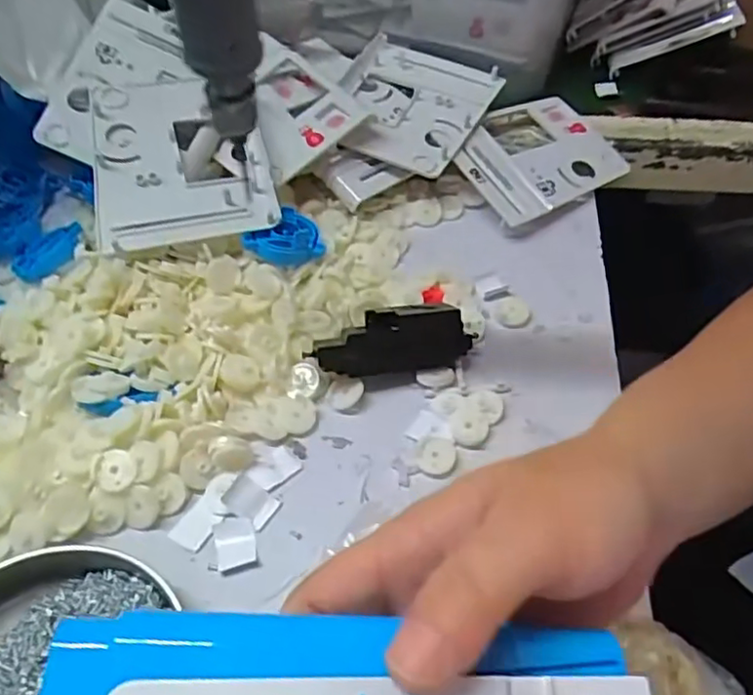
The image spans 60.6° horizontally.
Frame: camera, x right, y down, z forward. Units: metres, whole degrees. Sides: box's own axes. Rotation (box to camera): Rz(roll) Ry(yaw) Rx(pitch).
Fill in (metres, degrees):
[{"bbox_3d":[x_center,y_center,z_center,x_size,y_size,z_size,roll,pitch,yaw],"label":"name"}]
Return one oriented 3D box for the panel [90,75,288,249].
[{"bbox_3d":[-0.138,-0.135,0.454,0.118,0.014,0.135,-12,72,-10],"label":"panel"}]

